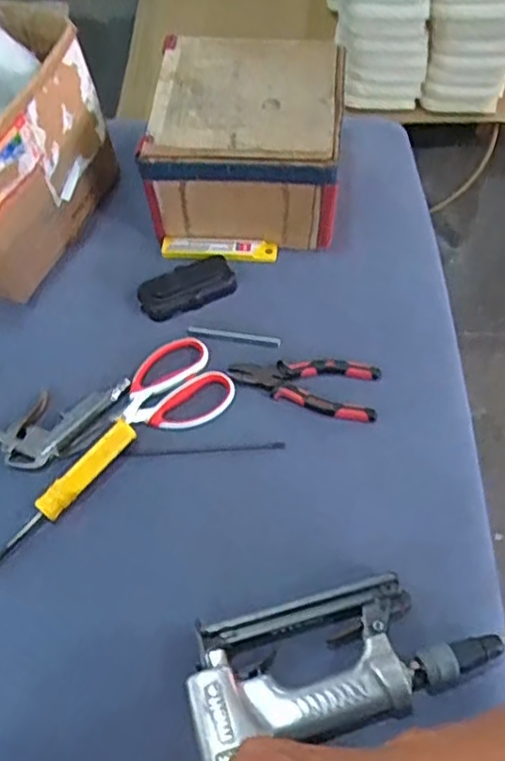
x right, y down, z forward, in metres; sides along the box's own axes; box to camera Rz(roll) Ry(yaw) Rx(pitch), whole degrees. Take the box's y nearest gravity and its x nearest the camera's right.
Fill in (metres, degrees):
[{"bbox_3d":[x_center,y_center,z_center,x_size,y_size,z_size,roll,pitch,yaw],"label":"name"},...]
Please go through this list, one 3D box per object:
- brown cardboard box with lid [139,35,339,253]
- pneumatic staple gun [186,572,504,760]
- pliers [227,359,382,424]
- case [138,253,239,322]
[{"bbox_3d":[-0.006,-0.287,0.806,0.214,0.140,0.236,5,59,6],"label":"brown cardboard box with lid"},{"bbox_3d":[0.076,0.229,0.545,0.248,0.045,0.124,-12,59,-5],"label":"pneumatic staple gun"},{"bbox_3d":[0.056,-0.001,0.700,0.149,0.019,0.065,16,61,12],"label":"pliers"},{"bbox_3d":[-0.073,-0.103,0.764,0.109,0.023,0.055,-18,60,-8],"label":"case"}]

